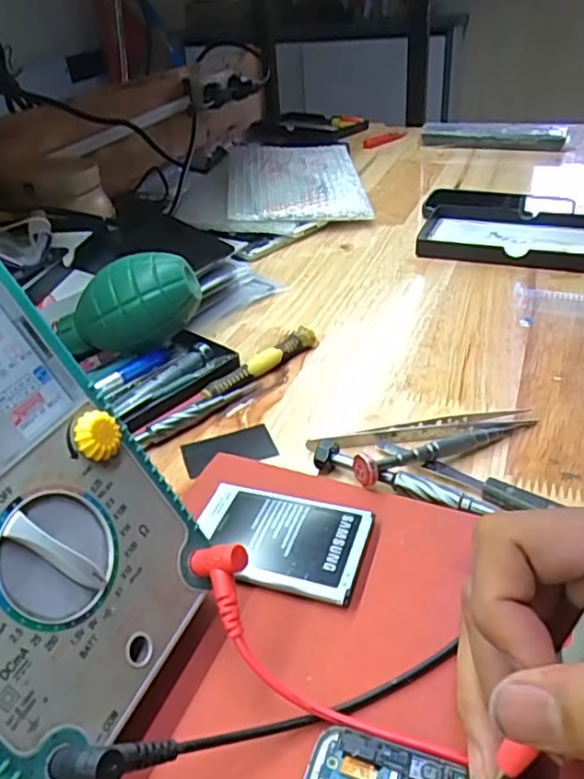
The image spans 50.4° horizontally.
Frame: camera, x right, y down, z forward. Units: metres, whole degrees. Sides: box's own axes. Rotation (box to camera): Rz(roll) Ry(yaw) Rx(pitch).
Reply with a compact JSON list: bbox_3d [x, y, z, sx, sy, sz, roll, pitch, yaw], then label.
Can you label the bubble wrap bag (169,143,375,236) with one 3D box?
[{"bbox_3d":[-0.019,-0.228,0.703,0.200,0.039,0.251,-2,34,1],"label":"bubble wrap bag"}]

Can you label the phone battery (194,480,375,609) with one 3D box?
[{"bbox_3d":[-0.007,0.068,0.284,0.079,0.008,0.051,9,36,17],"label":"phone battery"}]

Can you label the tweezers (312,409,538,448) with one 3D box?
[{"bbox_3d":[0.075,0.023,0.354,0.131,0.008,0.016,-7,34,-7],"label":"tweezers"}]

